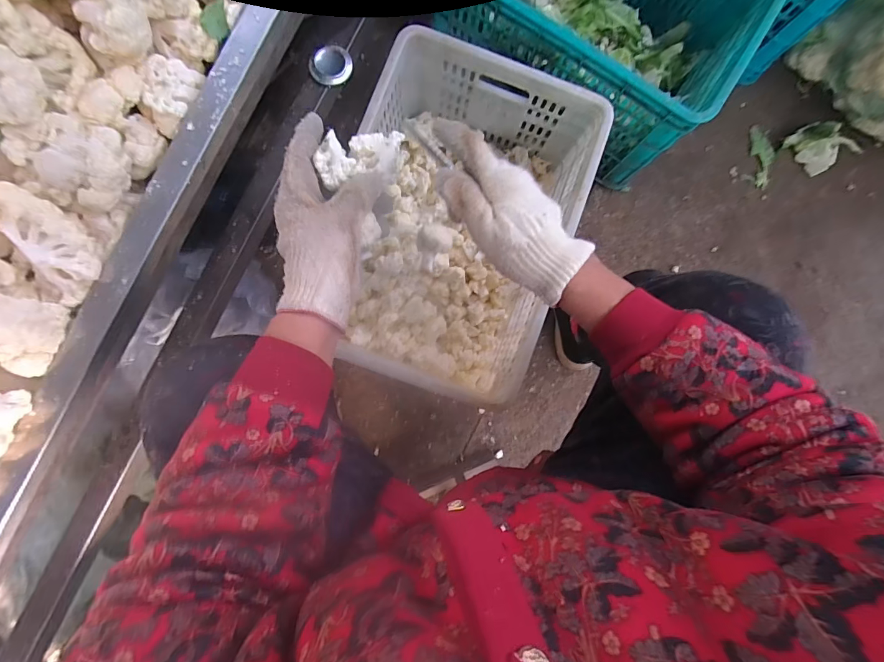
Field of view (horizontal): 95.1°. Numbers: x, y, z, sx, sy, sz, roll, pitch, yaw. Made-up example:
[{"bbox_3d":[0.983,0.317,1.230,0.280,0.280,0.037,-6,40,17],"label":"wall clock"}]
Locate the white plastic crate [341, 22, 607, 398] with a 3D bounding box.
[{"bbox_3d":[0.024,-0.170,0.696,0.339,0.206,0.510,18,86,-2],"label":"white plastic crate"}]

